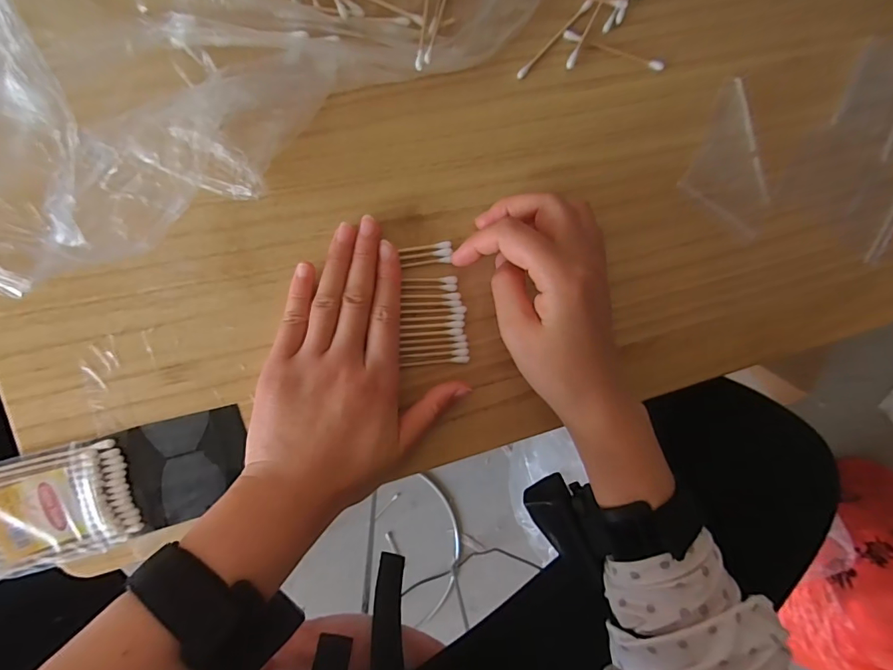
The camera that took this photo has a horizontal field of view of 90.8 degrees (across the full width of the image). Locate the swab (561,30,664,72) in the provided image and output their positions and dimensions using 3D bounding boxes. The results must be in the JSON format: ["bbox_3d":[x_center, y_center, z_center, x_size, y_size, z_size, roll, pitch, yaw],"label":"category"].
[{"bbox_3d":[0.112,-0.189,0.292,0.072,0.004,0.008,11,90,-9],"label":"swab"}]

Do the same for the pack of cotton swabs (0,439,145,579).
[{"bbox_3d":[-0.240,0.102,0.248,0.112,0.011,0.063,-14,94,-8],"label":"pack of cotton swabs"}]

